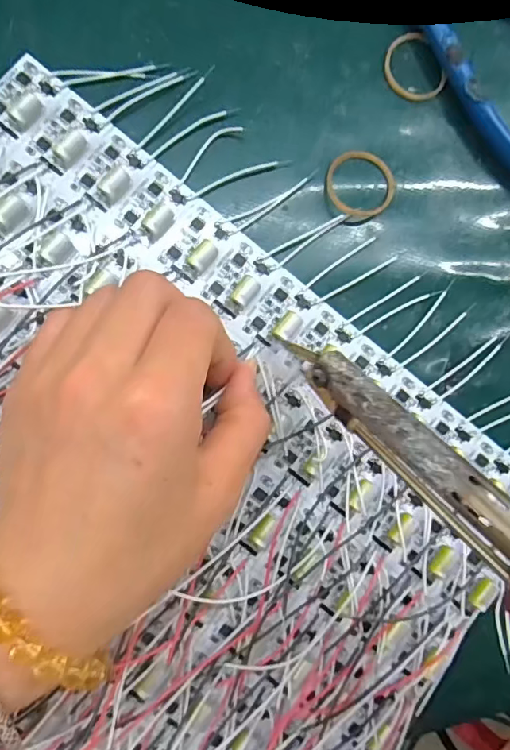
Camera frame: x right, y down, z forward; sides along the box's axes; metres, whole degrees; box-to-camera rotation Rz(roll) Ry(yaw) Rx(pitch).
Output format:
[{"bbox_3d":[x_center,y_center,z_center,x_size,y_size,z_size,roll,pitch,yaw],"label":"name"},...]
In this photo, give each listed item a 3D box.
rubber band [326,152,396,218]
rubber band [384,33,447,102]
[{"bbox_3d":[0.047,-0.084,0.223,0.031,0.004,0.029,-3,87,-7],"label":"rubber band"},{"bbox_3d":[0.071,-0.138,0.232,0.026,0.004,0.030,-32,91,-7],"label":"rubber band"}]

